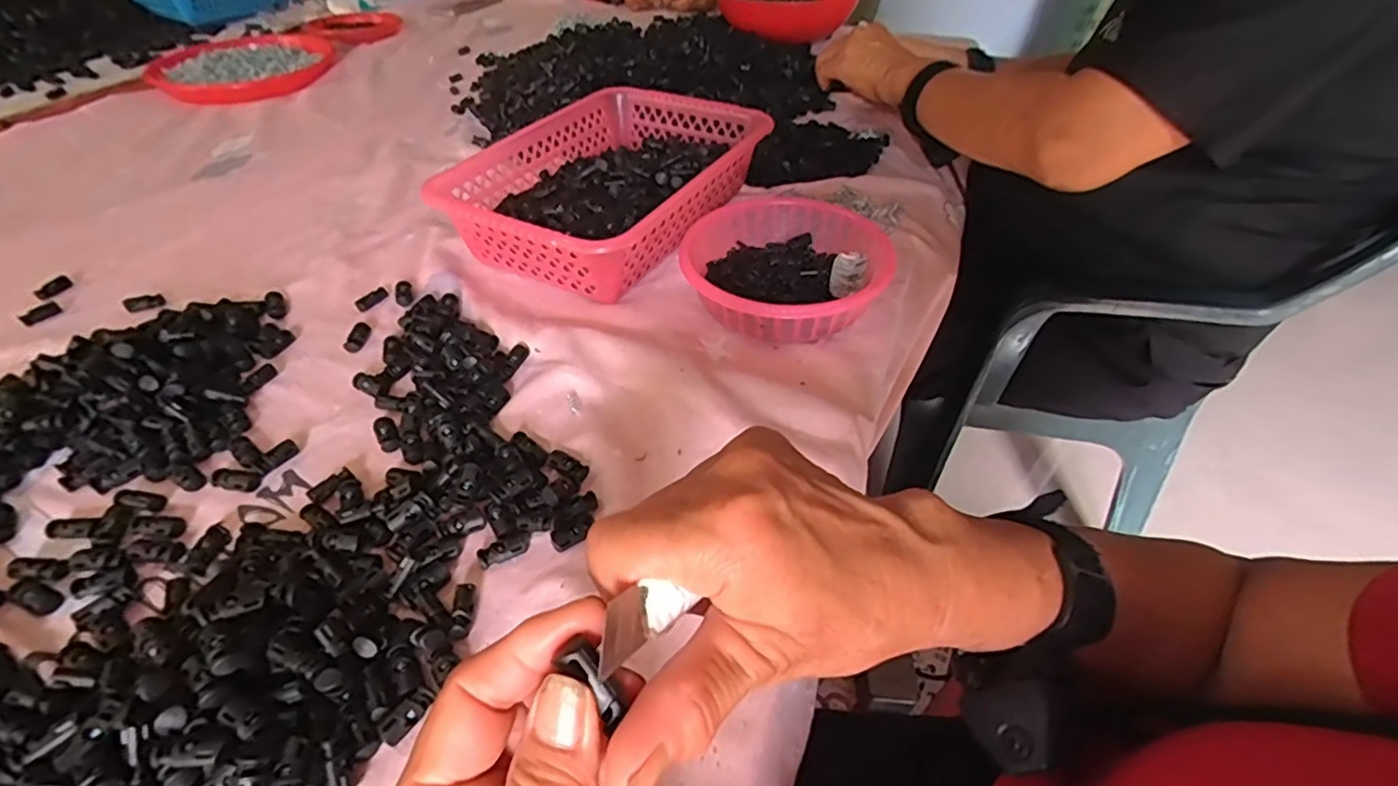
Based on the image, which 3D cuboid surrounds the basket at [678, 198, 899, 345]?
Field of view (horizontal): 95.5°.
[{"bbox_3d":[0.072,-0.103,0.533,0.164,0.048,0.157,1,45,-1],"label":"basket"}]

